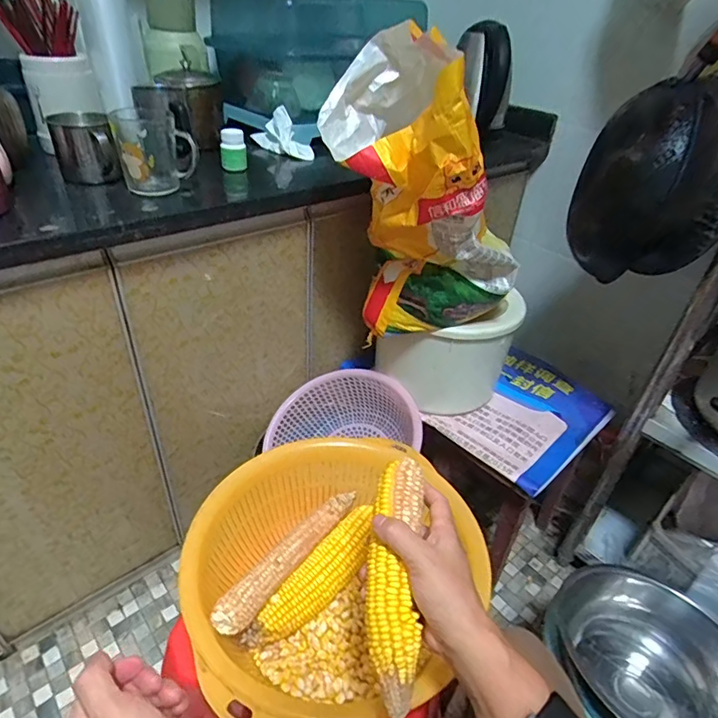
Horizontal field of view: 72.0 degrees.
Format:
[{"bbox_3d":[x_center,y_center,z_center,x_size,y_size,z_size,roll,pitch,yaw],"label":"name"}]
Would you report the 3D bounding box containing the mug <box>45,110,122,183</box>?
[{"bbox_3d":[-0.403,-0.306,0.727,0.076,0.093,0.088,-15,40,-25],"label":"mug"}]

